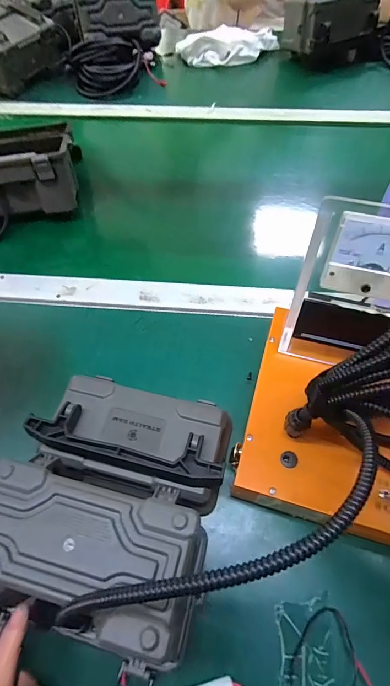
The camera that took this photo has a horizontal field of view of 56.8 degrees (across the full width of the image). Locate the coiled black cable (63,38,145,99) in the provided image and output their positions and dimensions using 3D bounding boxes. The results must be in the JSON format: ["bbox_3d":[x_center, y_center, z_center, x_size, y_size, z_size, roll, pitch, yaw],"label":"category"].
[{"bbox_3d":[-0.178,-0.549,0.733,0.150,0.066,0.120,-12,59,-4],"label":"coiled black cable"}]

